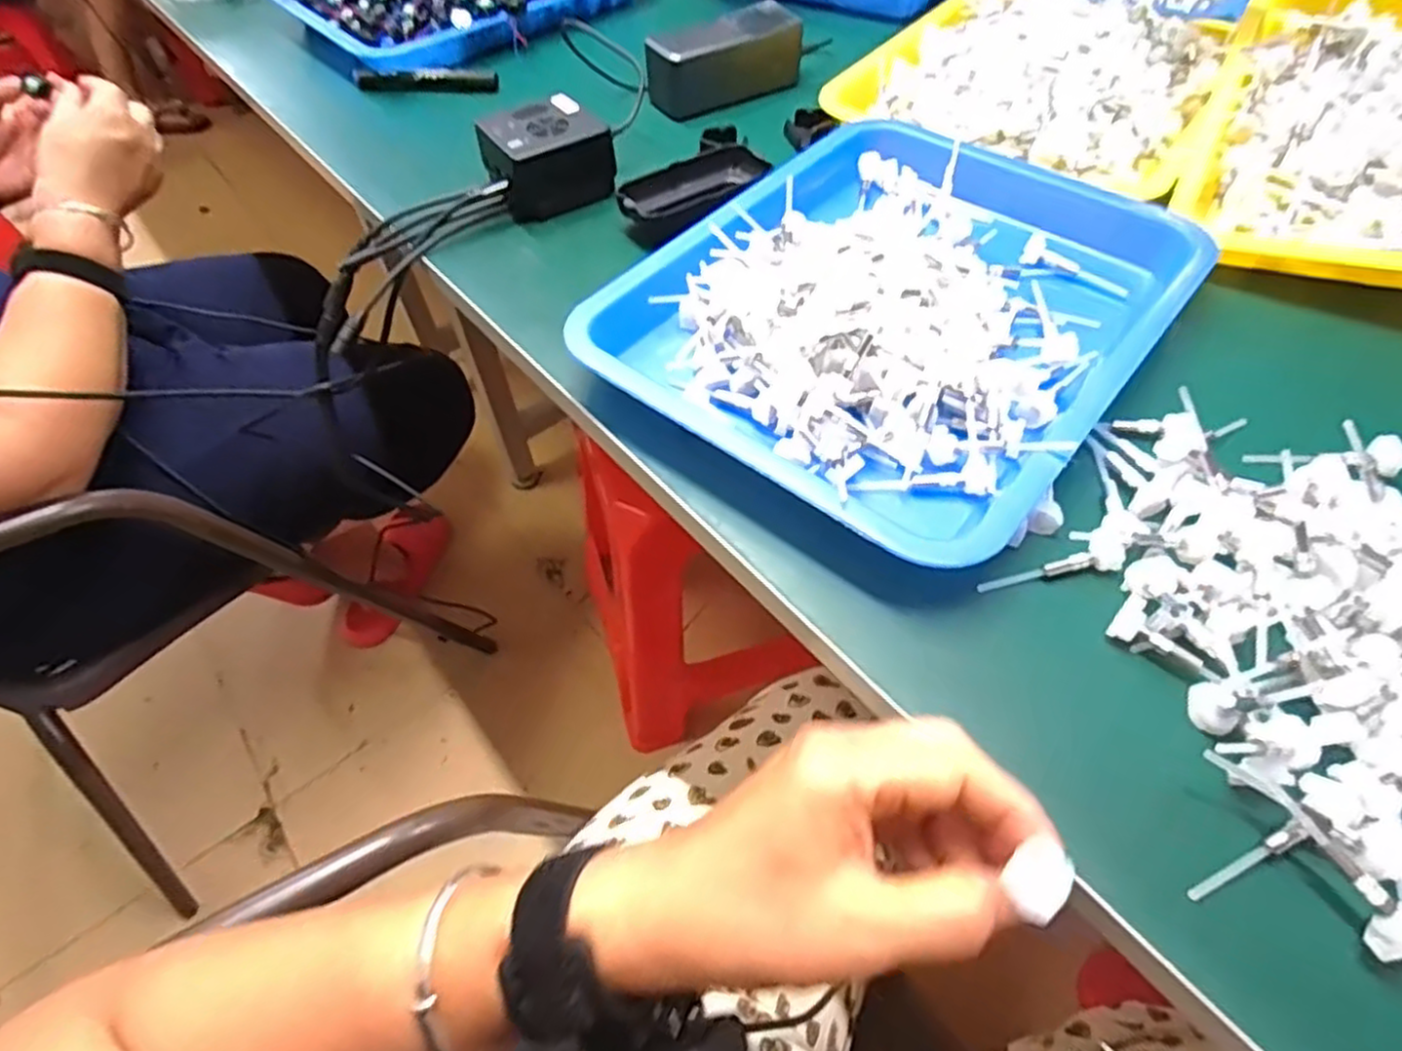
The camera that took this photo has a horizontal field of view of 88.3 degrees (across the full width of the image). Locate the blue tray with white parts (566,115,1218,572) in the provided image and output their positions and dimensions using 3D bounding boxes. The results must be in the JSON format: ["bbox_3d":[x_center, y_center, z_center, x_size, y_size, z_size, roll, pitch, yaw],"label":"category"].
[{"bbox_3d":[0.116,-0.141,0.424,0.269,0.043,0.333,32,62,23],"label":"blue tray with white parts"}]

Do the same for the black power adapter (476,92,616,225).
[{"bbox_3d":[-0.109,-0.264,0.526,0.082,0.057,0.062,-26,57,-15],"label":"black power adapter"}]

